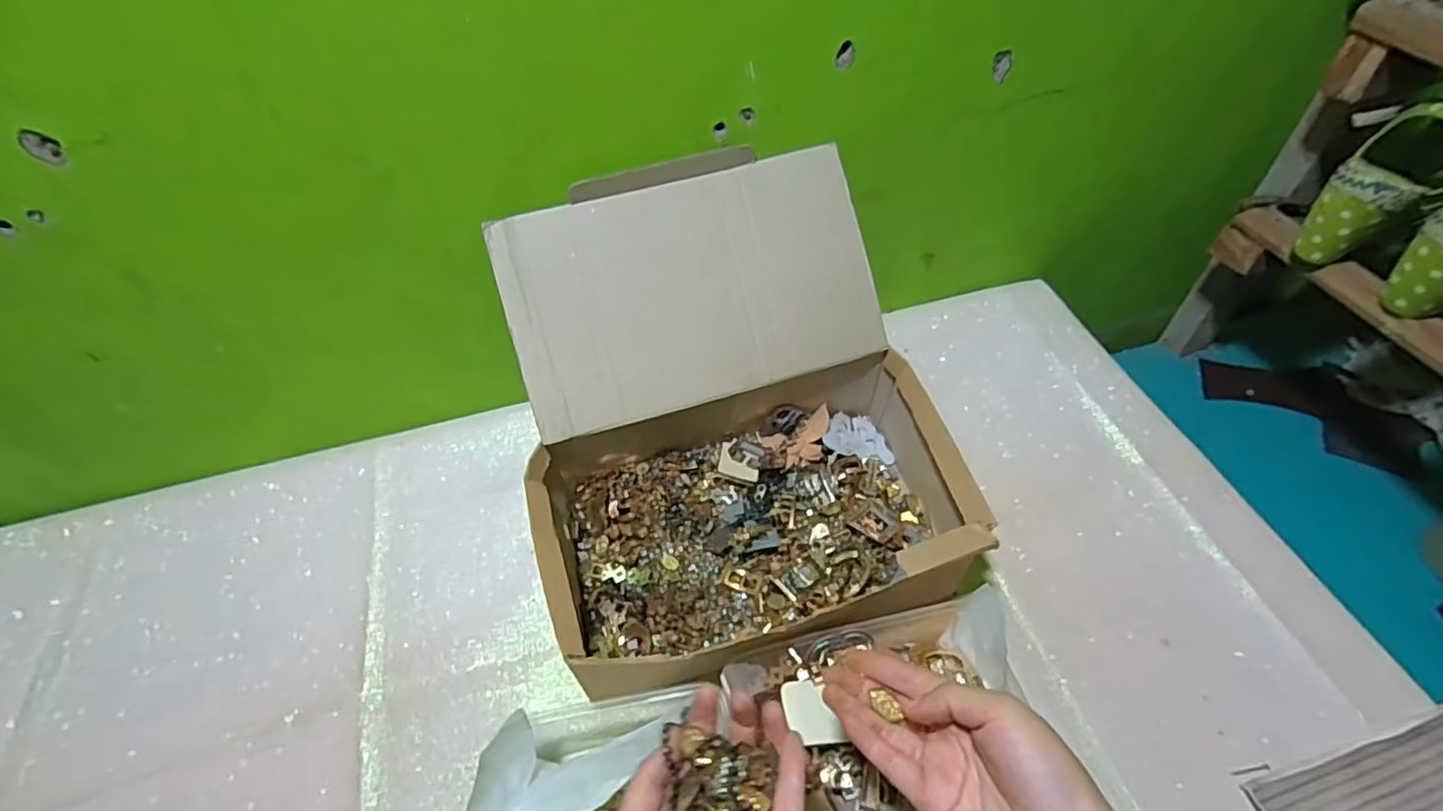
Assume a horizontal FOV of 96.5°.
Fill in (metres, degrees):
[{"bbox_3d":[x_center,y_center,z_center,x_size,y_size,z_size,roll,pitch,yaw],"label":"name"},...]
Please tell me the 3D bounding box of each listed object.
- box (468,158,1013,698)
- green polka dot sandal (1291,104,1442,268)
[{"bbox_3d":[0.006,0.009,0.533,0.328,0.222,0.350,-13,51,-8],"label":"box"},{"bbox_3d":[0.581,-0.192,0.576,0.077,0.146,0.077,2,47,-26],"label":"green polka dot sandal"}]

